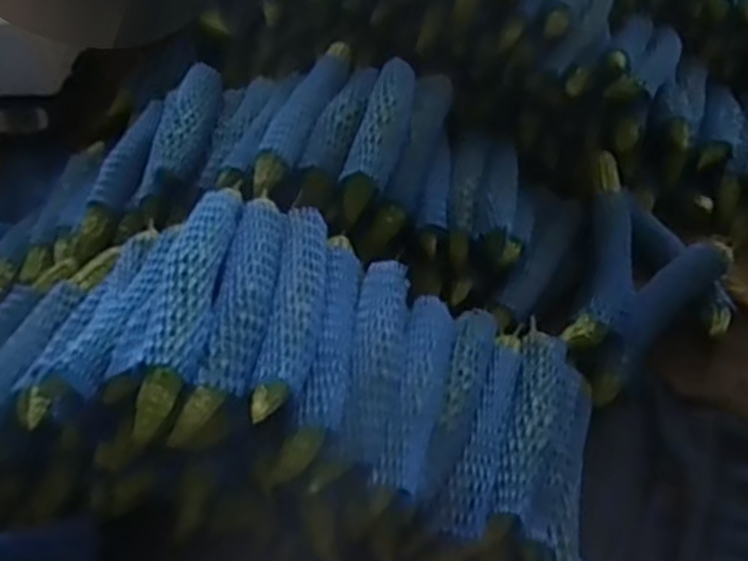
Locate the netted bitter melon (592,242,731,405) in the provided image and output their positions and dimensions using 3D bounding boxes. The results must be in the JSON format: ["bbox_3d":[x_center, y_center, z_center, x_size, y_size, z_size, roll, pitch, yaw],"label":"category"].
[{"bbox_3d":[0.375,0.048,0.999,0.296,0.068,0.064,-36,53,-27],"label":"netted bitter melon"}]

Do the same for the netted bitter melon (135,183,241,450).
[{"bbox_3d":[-0.179,0.011,0.738,0.052,0.056,0.298,0,45,5],"label":"netted bitter melon"}]

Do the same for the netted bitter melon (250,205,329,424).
[{"bbox_3d":[-0.078,0.031,0.768,0.048,0.052,0.268,1,45,6],"label":"netted bitter melon"}]

